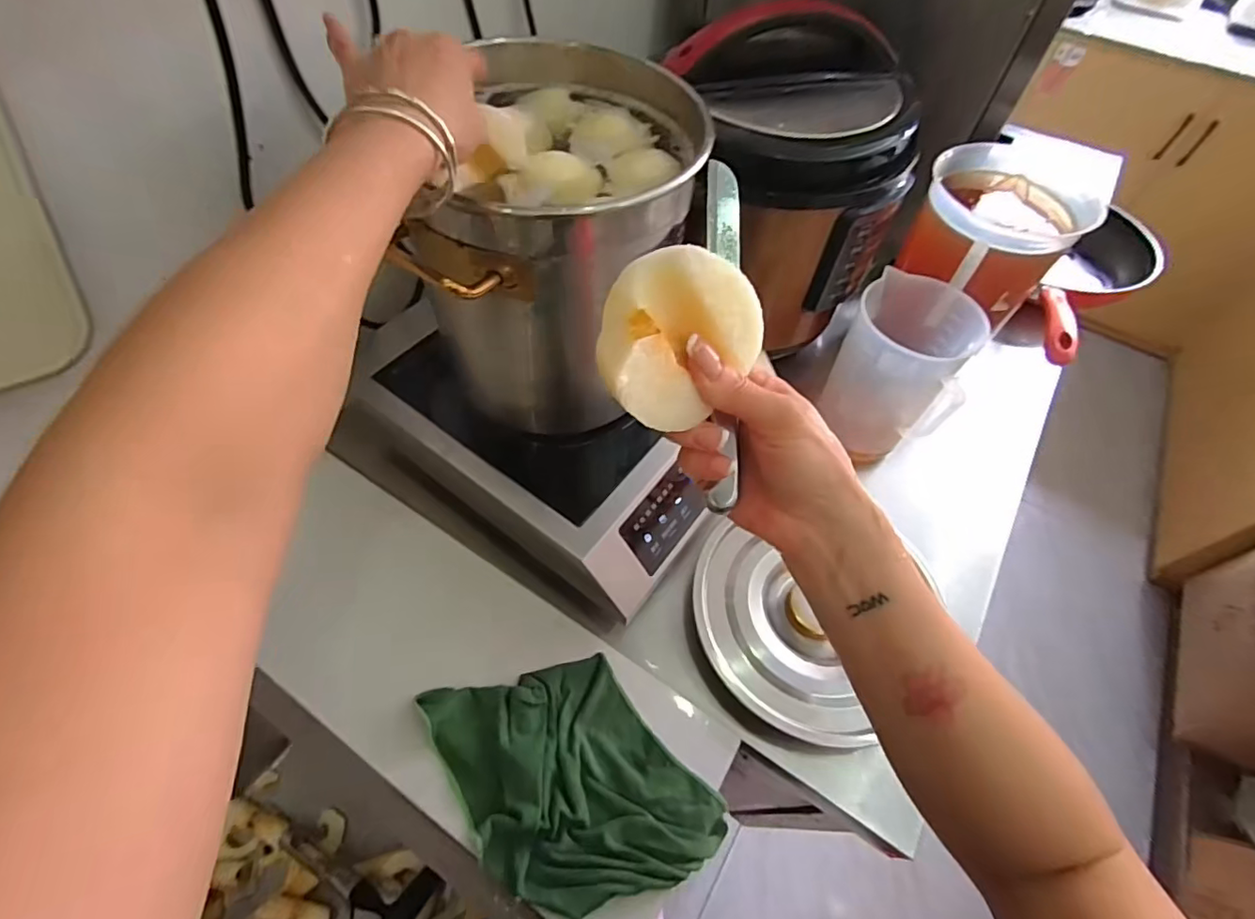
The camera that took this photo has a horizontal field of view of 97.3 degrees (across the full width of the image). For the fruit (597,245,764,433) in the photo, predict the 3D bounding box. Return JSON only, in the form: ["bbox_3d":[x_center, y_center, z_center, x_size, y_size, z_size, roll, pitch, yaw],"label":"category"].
[{"bbox_3d":[0.027,-0.051,0.249,0.077,0.063,0.049,-3,58,-4],"label":"fruit"}]

